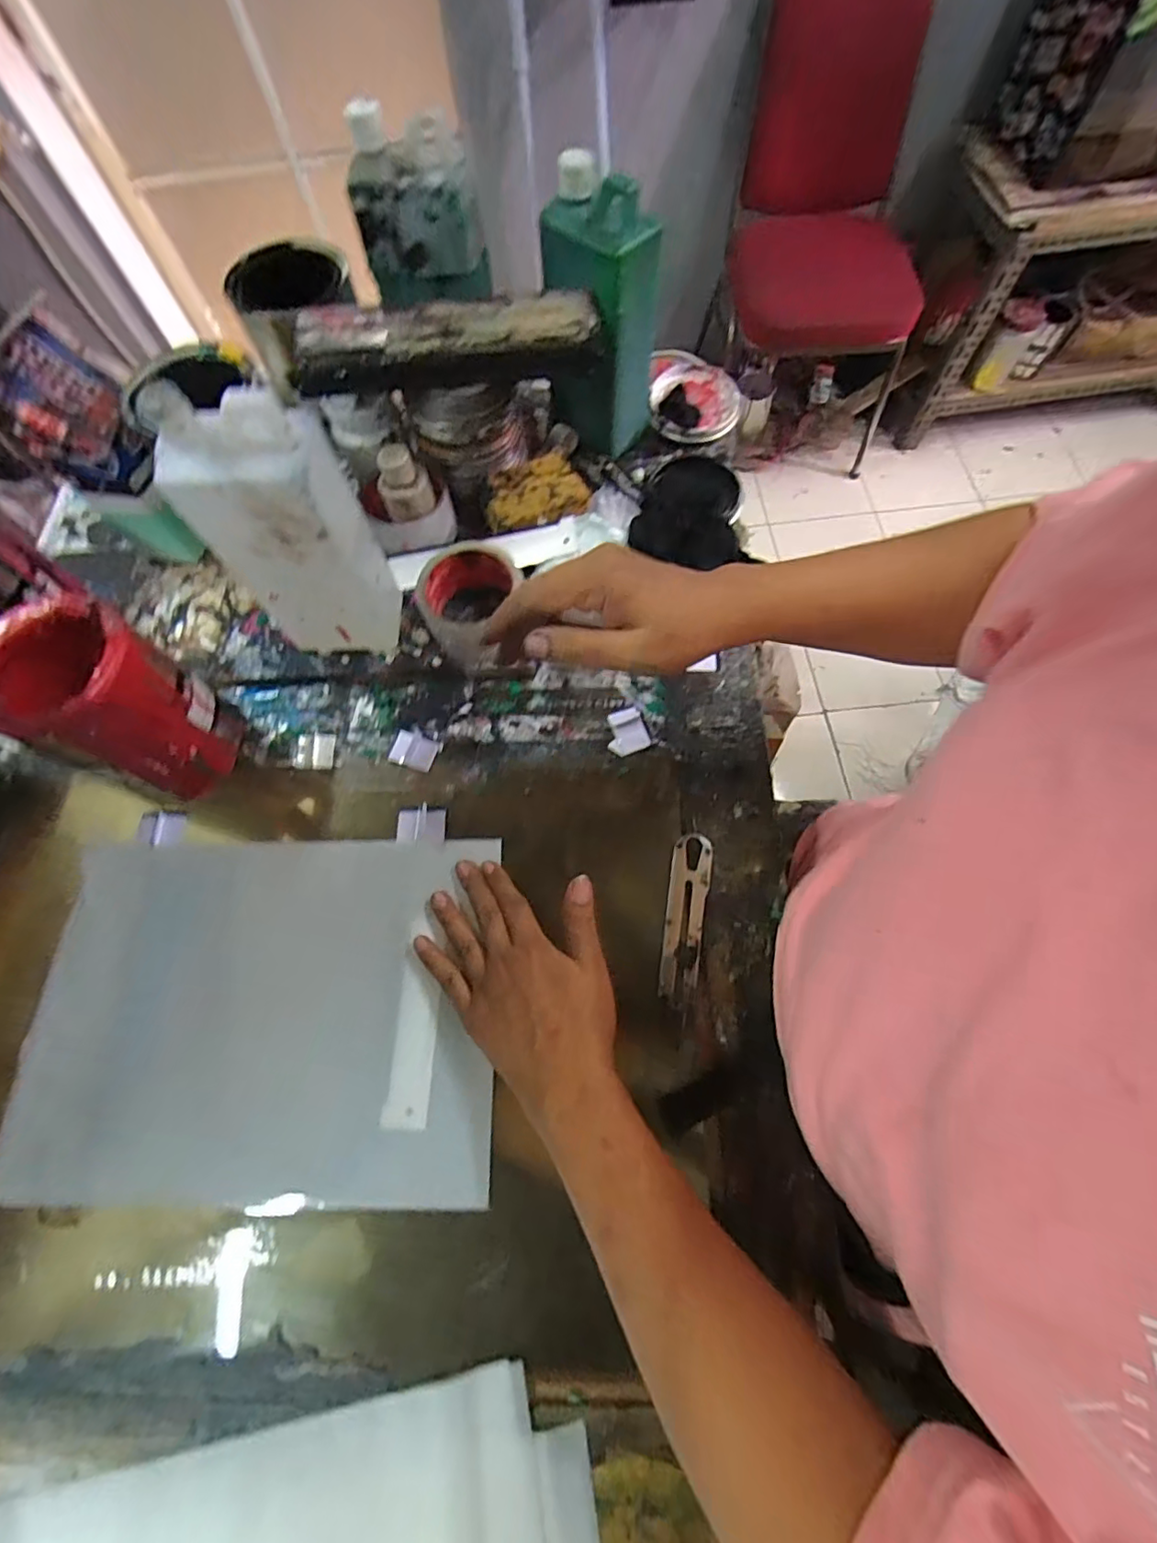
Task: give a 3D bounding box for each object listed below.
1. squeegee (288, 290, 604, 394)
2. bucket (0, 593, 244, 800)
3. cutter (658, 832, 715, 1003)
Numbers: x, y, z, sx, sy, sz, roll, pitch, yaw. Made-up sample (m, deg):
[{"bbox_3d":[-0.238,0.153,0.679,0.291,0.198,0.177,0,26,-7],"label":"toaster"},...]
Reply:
[{"bbox_3d":[-0.106,-0.350,0.470,0.245,0.031,0.074,-7,67,0],"label":"squeegee"},{"bbox_3d":[-0.357,-0.048,0.449,0.111,0.147,0.105,26,71,13],"label":"bucket"},{"bbox_3d":[0.083,0.109,0.445,0.031,0.005,0.125,10,68,7],"label":"cutter"}]

